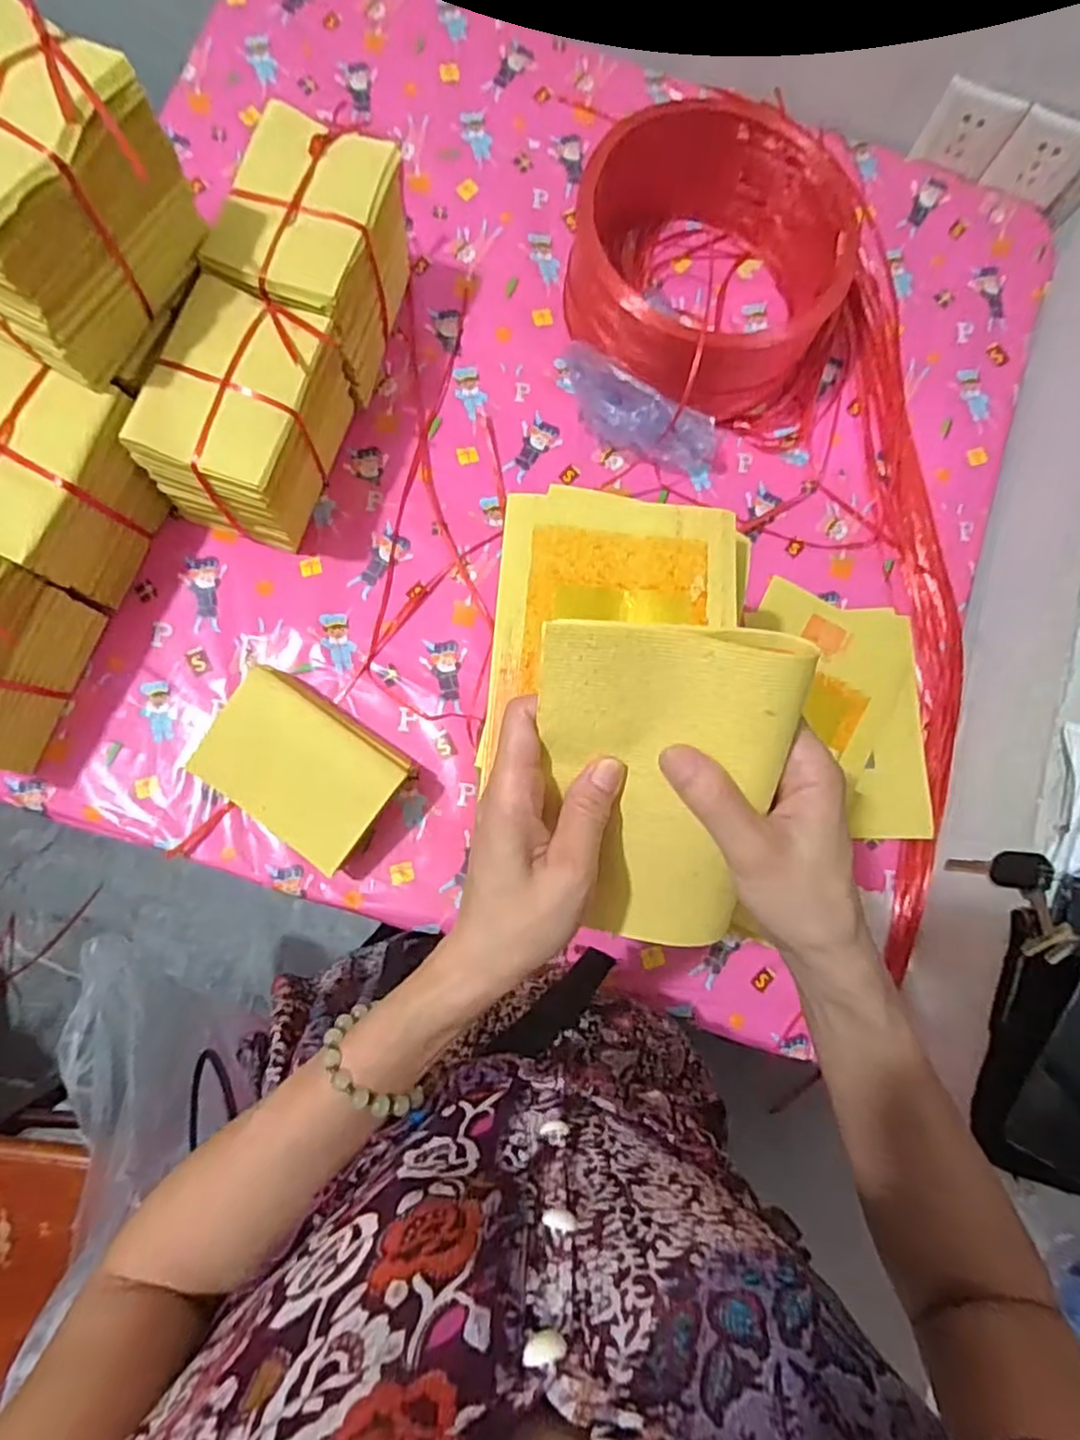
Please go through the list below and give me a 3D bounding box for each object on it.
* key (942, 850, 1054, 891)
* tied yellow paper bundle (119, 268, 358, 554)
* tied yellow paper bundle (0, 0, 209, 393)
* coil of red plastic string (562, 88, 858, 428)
[{"bbox_3d":[0.384,0.124,0.566,0.016,0.100,0.026,33,80,1],"label":"key"},{"bbox_3d":[-0.259,-0.267,0.612,0.119,0.149,0.167,21,80,-1],"label":"tied yellow paper bundle"},{"bbox_3d":[-0.349,-0.364,0.477,0.122,0.132,0.167,27,80,0],"label":"tied yellow paper bundle"},{"bbox_3d":[0.168,-0.454,0.686,0.245,0.127,0.268,1,81,-5],"label":"coil of red plastic string"}]

